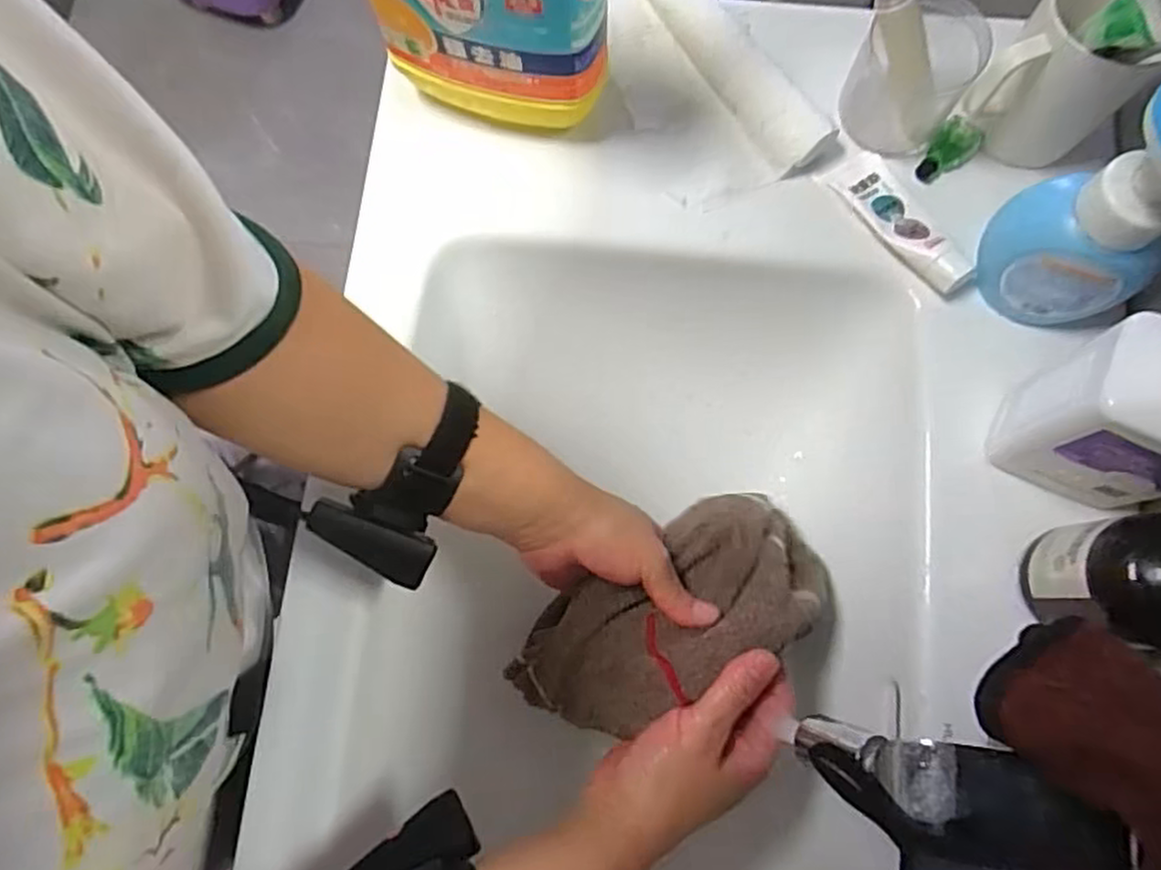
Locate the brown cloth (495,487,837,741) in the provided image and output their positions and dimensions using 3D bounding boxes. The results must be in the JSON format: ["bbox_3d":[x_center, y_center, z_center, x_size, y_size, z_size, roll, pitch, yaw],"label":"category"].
[{"bbox_3d":[0.058,0.111,0.457,0.214,0.101,0.093,-28,78,-5],"label":"brown cloth"}]

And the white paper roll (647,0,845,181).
[{"bbox_3d":[0.106,-0.254,0.491,0.049,0.039,0.182,-38,79,-7],"label":"white paper roll"}]

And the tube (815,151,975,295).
[{"bbox_3d":[0.214,-0.147,0.473,0.039,0.025,0.119,-39,79,-7],"label":"tube"}]

